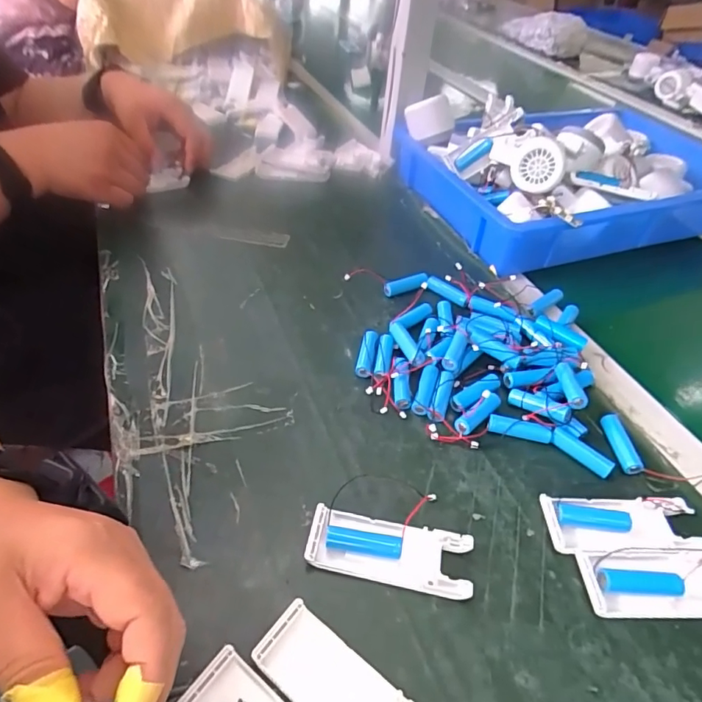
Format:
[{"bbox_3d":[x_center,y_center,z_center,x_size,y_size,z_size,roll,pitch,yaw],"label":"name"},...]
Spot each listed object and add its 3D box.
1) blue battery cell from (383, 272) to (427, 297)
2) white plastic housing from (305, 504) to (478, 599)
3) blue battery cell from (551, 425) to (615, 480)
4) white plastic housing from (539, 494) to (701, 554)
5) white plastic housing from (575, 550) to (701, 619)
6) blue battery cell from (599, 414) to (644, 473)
[{"bbox_3d":[0.059,-0.070,0.517,0.048,0.013,0.016,-13,47,-19],"label":"blue battery cell"},{"bbox_3d":[0.025,0.131,0.320,0.105,0.011,0.039,11,44,6],"label":"white plastic housing"},{"bbox_3d":[0.183,0.081,0.386,0.048,0.016,0.013,36,51,28],"label":"blue battery cell"},{"bbox_3d":[0.188,0.122,0.342,0.103,0.015,0.038,3,44,-3],"label":"white plastic housing"},{"bbox_3d":[0.203,0.150,0.316,0.101,0.015,0.040,3,44,-3],"label":"white plastic housing"},{"bbox_3d":[0.217,0.074,0.392,0.017,0.015,0.047,0,44,-6],"label":"blue battery cell"}]

